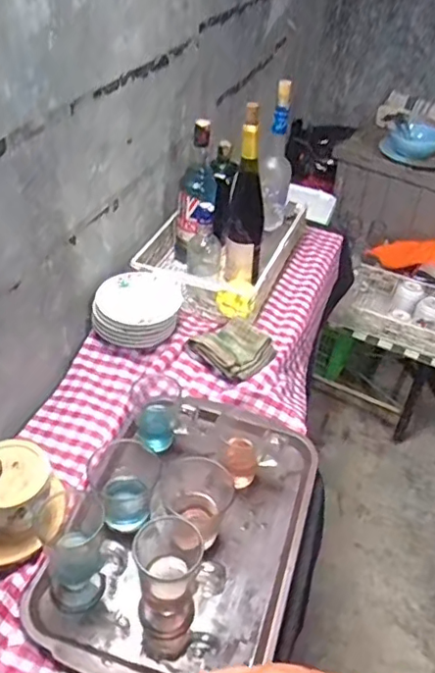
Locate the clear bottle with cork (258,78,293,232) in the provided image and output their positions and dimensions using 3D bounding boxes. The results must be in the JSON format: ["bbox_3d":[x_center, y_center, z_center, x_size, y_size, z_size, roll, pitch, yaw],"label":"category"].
[{"bbox_3d":[0.114,-0.351,1.129,0.059,0.280,0.072,6,39,1],"label":"clear bottle with cork"}]

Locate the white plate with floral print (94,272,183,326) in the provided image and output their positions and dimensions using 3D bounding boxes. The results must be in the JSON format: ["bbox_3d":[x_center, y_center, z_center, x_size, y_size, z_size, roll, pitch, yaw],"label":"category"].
[{"bbox_3d":[-0.140,-0.071,1.031,0.139,0.027,0.146,3,39,-3],"label":"white plate with floral print"}]

